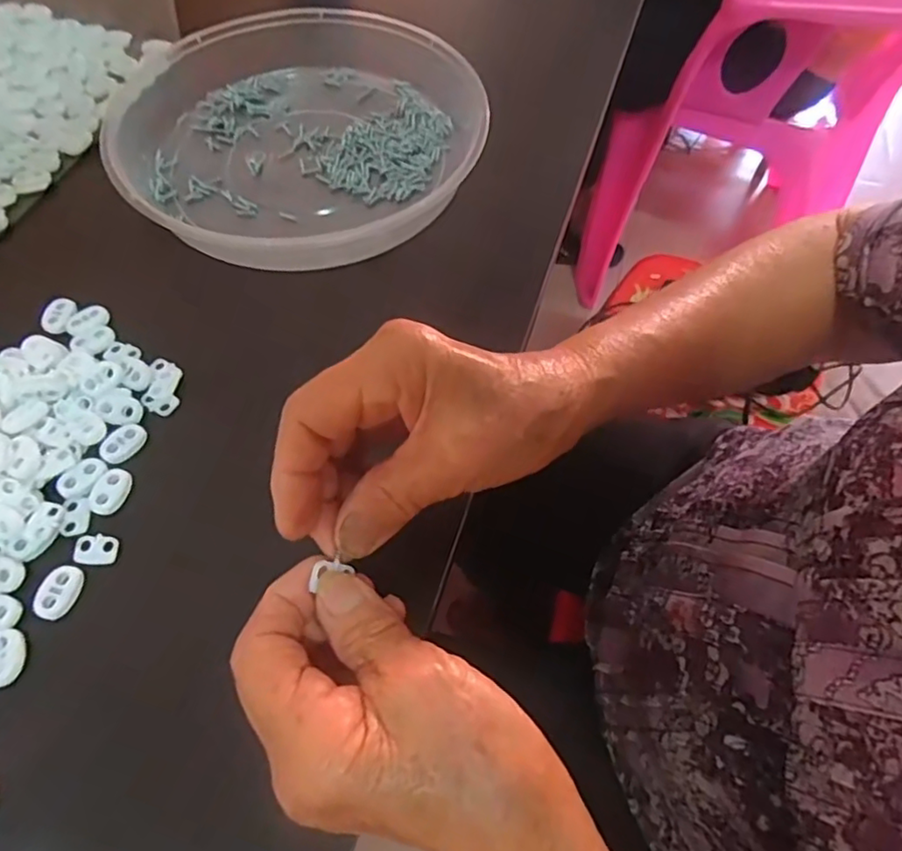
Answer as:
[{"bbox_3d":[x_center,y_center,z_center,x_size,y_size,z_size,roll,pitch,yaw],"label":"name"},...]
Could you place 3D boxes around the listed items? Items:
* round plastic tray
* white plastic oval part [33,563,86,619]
[{"bbox_3d":[-0.097,-0.193,0.401,0.237,0.038,0.226,1,59,-1],"label":"round plastic tray"},{"bbox_3d":[-0.169,0.071,0.264,0.015,0.005,0.022,13,59,7],"label":"white plastic oval part"}]

